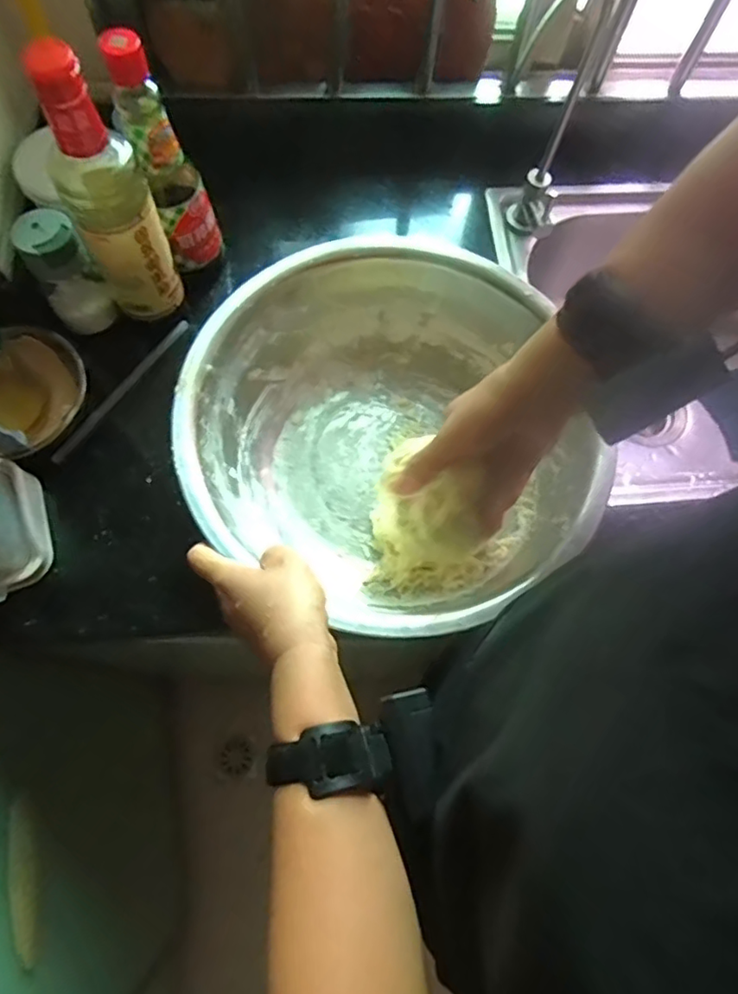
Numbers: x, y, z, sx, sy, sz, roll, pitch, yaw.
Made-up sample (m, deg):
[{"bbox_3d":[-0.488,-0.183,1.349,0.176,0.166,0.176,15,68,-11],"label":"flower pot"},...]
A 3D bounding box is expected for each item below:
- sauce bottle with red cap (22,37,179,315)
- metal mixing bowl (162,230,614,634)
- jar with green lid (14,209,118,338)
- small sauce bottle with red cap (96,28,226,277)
[{"bbox_3d":[-0.210,-0.240,0.473,0.064,0.220,0.066,-23,73,-10],"label":"sauce bottle with red cap"},{"bbox_3d":[0.024,-0.054,0.513,0.326,0.108,0.318,1,70,-2],"label":"metal mixing bowl"},{"bbox_3d":[-0.277,-0.204,0.540,0.051,0.096,0.058,-32,74,-13],"label":"jar with green lid"},{"bbox_3d":[-0.175,-0.290,0.515,0.054,0.190,0.049,-31,74,-13],"label":"small sauce bottle with red cap"}]

